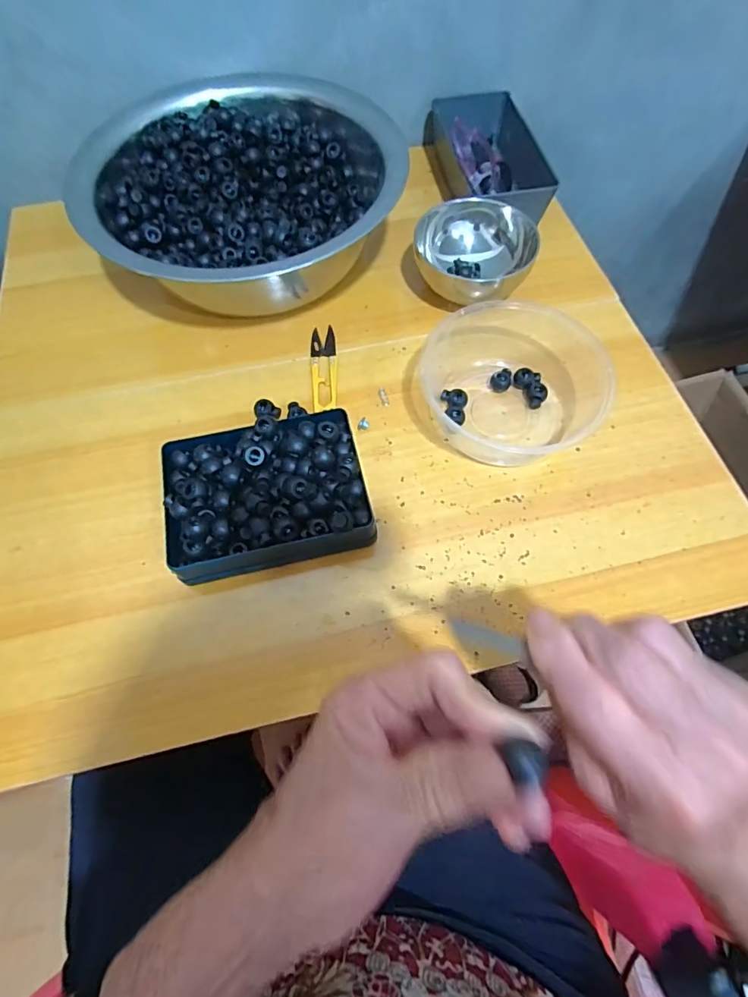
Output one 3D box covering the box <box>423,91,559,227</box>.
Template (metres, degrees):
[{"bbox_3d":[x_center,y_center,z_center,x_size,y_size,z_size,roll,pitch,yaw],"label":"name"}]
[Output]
[{"bbox_3d":[0.126,-0.363,0.531,0.094,0.057,0.187,-12,65,-5],"label":"box"}]

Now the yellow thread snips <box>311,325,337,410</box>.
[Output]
[{"bbox_3d":[-0.045,-0.118,0.440,0.023,0.006,0.098,-5,65,-2],"label":"yellow thread snips"}]

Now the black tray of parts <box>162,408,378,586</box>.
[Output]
[{"bbox_3d":[-0.078,-0.005,0.362,0.143,0.047,0.112,-10,65,-4],"label":"black tray of parts"}]

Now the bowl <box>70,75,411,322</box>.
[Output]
[{"bbox_3d":[-0.115,-0.286,0.472,0.276,0.098,0.274,0,65,0],"label":"bowl"}]

